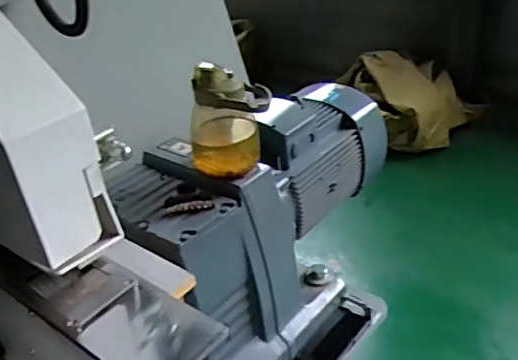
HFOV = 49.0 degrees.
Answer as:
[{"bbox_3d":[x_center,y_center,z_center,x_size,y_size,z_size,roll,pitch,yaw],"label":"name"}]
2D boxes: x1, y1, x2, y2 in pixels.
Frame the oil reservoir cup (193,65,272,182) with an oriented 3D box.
[{"bbox_3d":[-0.049,-0.097,0.970,0.138,0.182,0.097,-4,32,6],"label":"oil reservoir cup"}]

